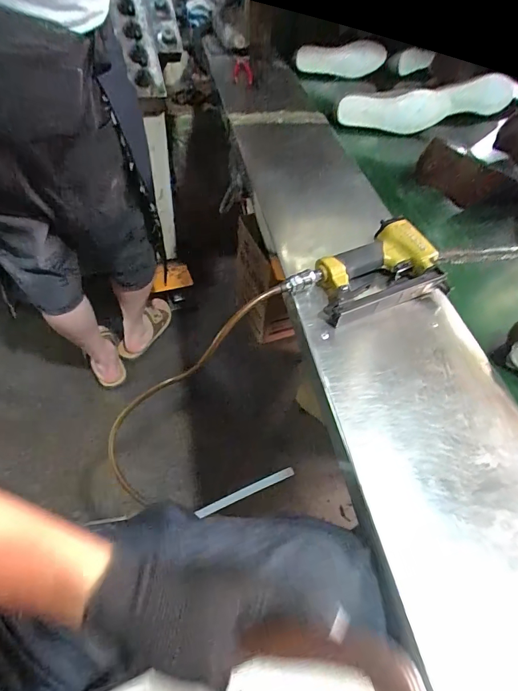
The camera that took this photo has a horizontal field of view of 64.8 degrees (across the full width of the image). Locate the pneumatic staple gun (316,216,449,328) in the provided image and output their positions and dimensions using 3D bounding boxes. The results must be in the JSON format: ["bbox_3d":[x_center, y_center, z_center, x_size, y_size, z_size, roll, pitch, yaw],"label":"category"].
[{"bbox_3d":[0.160,-0.107,0.578,0.191,0.047,0.134,-15,54,-16],"label":"pneumatic staple gun"}]

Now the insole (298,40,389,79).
[{"bbox_3d":[0.256,-0.876,1.260,0.288,0.089,0.021,-14,36,-11],"label":"insole"}]

